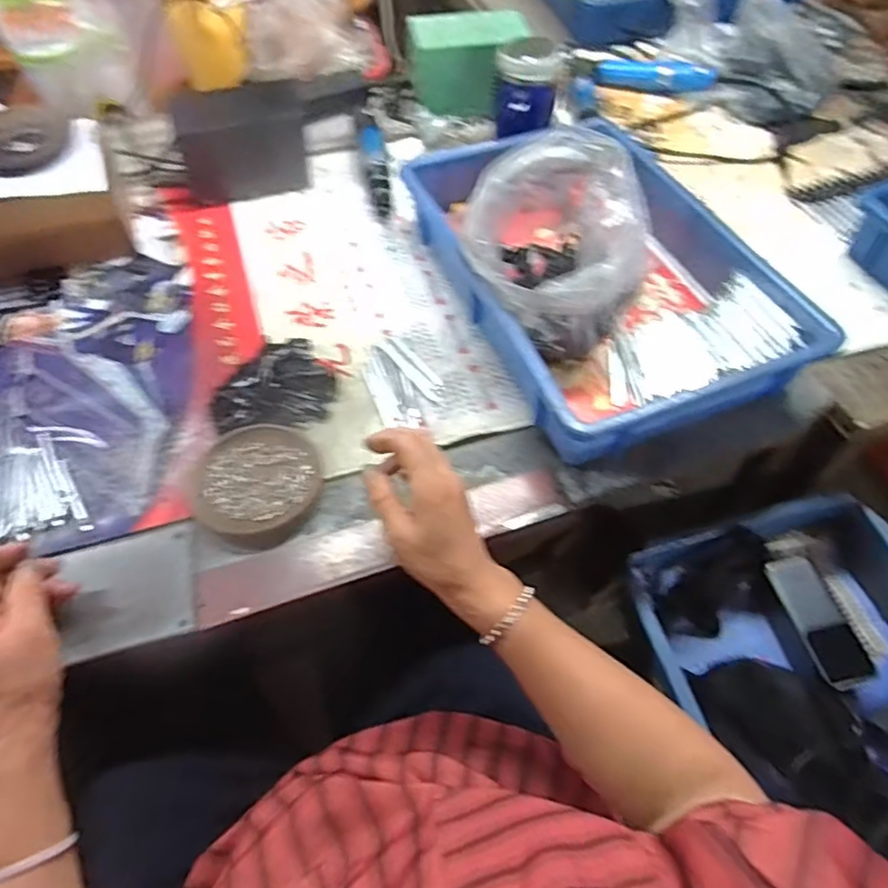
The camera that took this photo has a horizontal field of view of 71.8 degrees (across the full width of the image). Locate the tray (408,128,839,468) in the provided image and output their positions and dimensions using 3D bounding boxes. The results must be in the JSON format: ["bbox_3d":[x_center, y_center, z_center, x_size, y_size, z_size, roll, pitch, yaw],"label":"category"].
[{"bbox_3d":[0.161,-0.211,0.636,0.274,0.166,0.412,-18,58,-13],"label":"tray"}]

